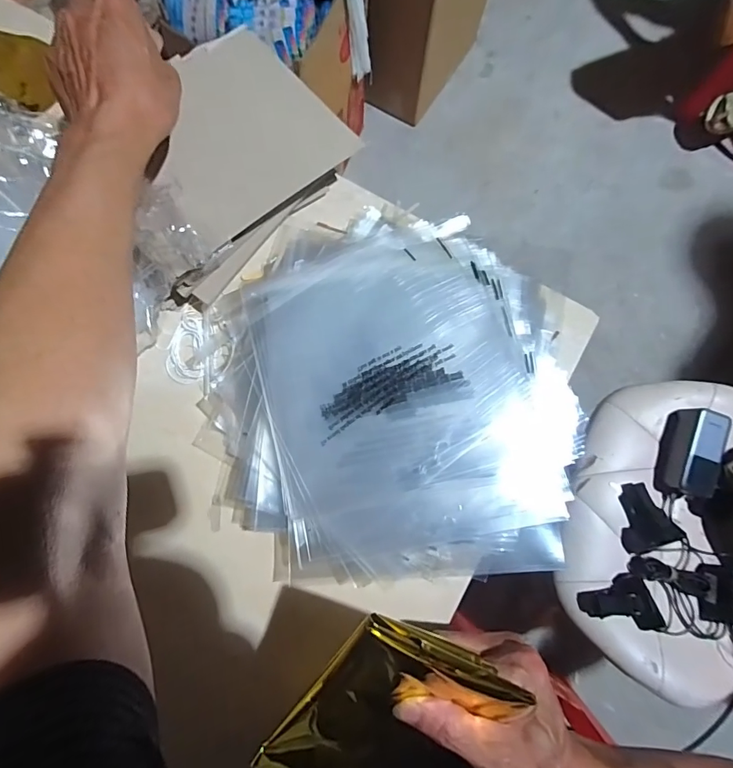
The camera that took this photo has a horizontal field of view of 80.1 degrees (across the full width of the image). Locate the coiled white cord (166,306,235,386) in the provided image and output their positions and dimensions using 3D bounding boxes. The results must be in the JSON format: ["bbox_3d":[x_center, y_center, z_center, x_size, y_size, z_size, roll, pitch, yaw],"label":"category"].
[{"bbox_3d":[-0.141,-0.032,0.374,0.054,0.008,0.063,10,77,1],"label":"coiled white cord"}]

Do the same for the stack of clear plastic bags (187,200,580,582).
[{"bbox_3d":[0.020,-0.003,0.359,0.296,0.032,0.301,-4,77,-2],"label":"stack of clear plastic bags"}]

